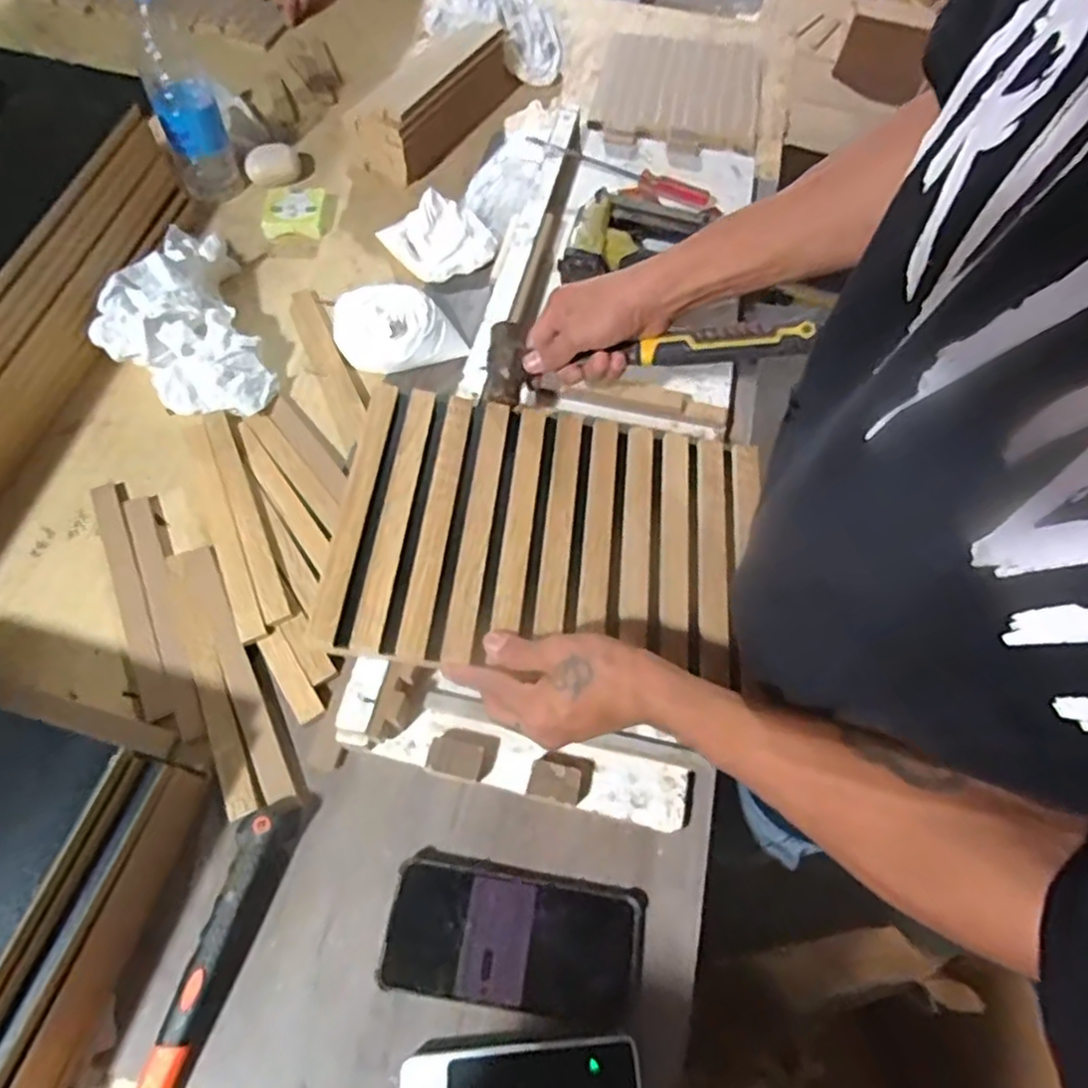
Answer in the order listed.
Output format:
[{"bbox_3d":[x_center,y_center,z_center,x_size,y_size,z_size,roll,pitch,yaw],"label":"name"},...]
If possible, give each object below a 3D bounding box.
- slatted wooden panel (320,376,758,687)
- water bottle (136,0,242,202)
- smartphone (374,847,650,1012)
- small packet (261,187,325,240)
[{"bbox_3d":[0.007,-0.016,0.537,0.316,0.039,0.239,6,62,1],"label":"slatted wooden panel"},{"bbox_3d":[-0.387,-0.482,0.724,0.065,0.199,0.068,-24,65,-14],"label":"water bottle"},{"bbox_3d":[-0.018,0.254,0.445,0.166,0.014,0.080,7,62,2],"label":"smartphone"},{"bbox_3d":[-0.287,-0.382,0.779,0.066,0.018,0.080,-2,62,-3],"label":"small packet"}]

